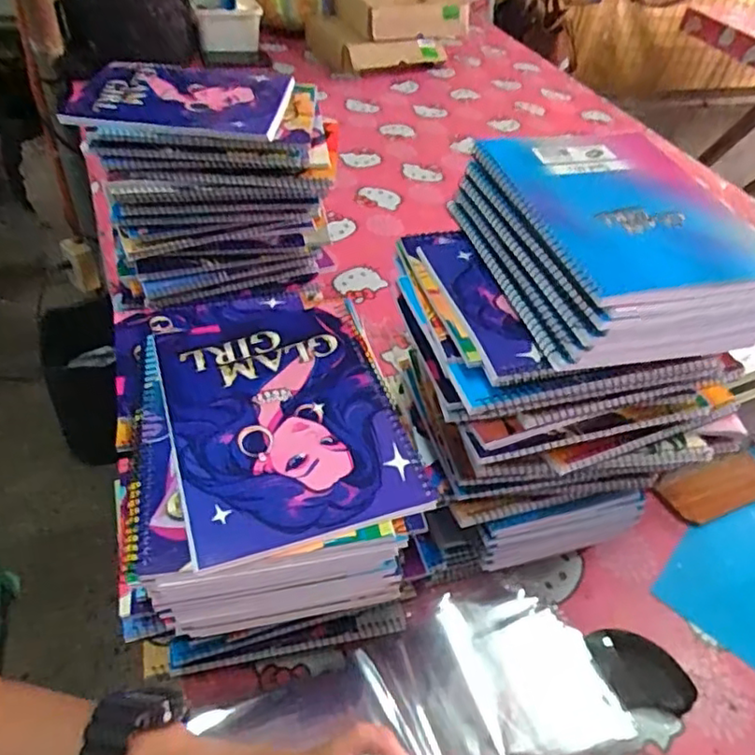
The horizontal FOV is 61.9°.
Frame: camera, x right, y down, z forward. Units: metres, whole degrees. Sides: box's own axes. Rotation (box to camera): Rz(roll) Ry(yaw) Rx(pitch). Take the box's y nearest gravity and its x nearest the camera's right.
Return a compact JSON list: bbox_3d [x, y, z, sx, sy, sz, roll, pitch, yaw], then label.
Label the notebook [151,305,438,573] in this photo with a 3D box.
[{"bbox_3d":[-0.064,0.024,0.432,0.148,0.011,0.195,-10,47,-18],"label":"notebook"}]

